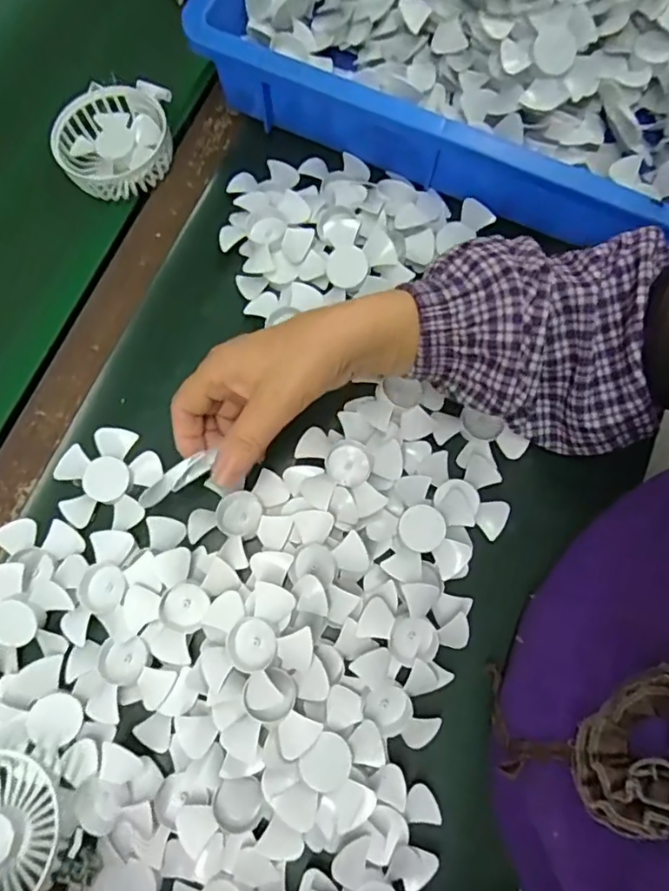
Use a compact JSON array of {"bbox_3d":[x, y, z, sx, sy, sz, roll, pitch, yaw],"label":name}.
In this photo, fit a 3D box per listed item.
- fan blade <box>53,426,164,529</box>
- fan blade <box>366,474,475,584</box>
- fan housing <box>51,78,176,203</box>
[{"bbox_3d":[-0.162,0.023,0.403,0.068,0.009,0.071,0,76,0],"label":"fan blade"},{"bbox_3d":[0.061,0.059,0.389,0.065,0.014,0.070,0,76,0],"label":"fan blade"},{"bbox_3d":[-0.180,-0.247,0.464,0.091,0.026,0.095,1,76,0],"label":"fan housing"}]

